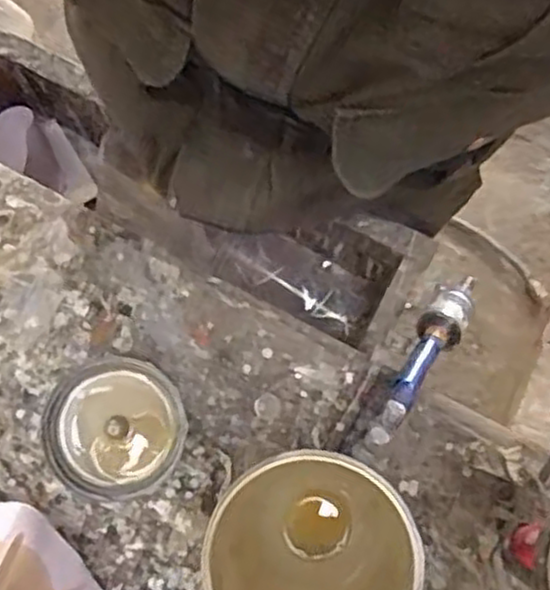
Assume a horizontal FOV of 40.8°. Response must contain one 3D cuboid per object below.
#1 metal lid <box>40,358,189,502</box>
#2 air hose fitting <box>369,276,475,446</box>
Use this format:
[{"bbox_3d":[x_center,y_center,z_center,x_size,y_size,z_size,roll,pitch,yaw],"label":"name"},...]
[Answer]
[{"bbox_3d":[-0.121,0.101,0.561,0.102,0.030,0.102,0,78,-1],"label":"metal lid"},{"bbox_3d":[0.117,0.041,0.561,0.034,0.239,0.036,36,122,6],"label":"air hose fitting"}]

